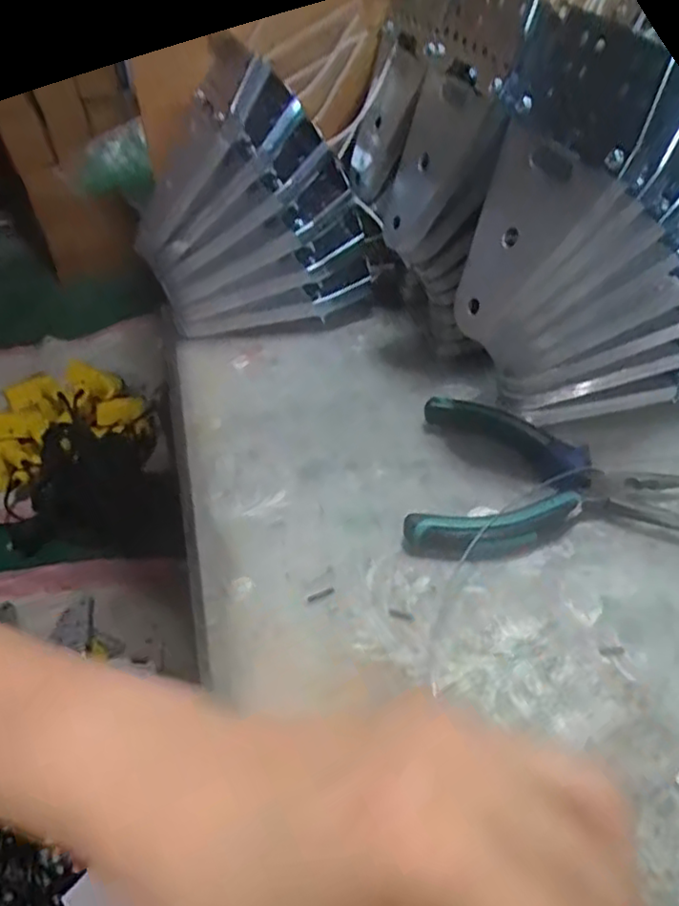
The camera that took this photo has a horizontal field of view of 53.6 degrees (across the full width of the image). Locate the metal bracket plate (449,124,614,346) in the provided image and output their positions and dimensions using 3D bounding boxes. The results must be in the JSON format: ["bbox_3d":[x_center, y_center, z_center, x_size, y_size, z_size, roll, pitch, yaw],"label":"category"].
[{"bbox_3d":[0.079,-0.097,0.315,0.009,0.094,0.062,-3,45,-33],"label":"metal bracket plate"}]

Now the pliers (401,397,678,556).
[{"bbox_3d":[0.110,0.010,0.356,0.154,0.019,0.102,-2,43,0],"label":"pliers"}]

